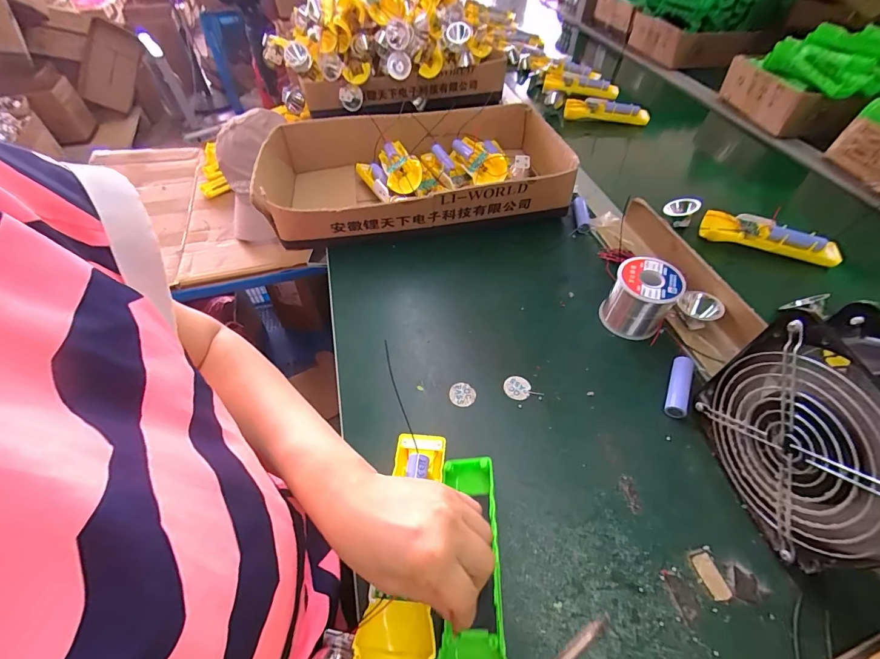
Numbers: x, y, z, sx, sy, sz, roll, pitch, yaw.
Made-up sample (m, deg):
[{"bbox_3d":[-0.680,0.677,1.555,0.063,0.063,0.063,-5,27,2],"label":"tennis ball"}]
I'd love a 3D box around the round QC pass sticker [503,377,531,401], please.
[{"bbox_3d":[0.079,0.060,0.397,0.026,0.004,0.025,0,51,0],"label":"round QC pass sticker"}]

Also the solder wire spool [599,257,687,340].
[{"bbox_3d":[0.221,-0.033,0.428,0.064,0.069,0.060,0,51,0],"label":"solder wire spool"}]

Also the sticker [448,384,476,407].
[{"bbox_3d":[0.023,0.067,0.393,0.027,0.004,0.025,-1,58,2],"label":"sticker"}]

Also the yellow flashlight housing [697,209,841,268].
[{"bbox_3d":[0.446,-0.129,0.526,0.164,0.029,0.048,14,52,11],"label":"yellow flashlight housing"}]

